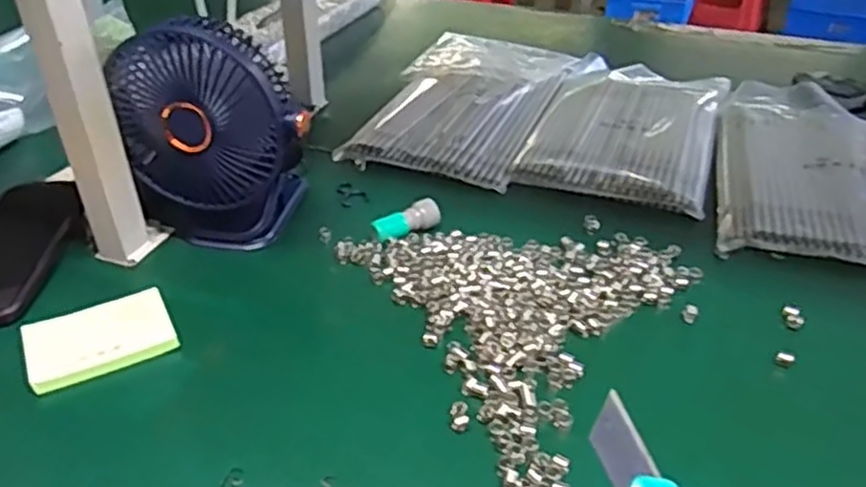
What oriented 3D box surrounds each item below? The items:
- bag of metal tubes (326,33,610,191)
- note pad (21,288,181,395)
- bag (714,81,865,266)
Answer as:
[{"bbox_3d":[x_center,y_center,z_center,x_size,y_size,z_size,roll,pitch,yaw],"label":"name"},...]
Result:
[{"bbox_3d":[0.045,-0.175,0.850,0.200,0.023,0.339,15,38,22],"label":"bag of metal tubes"},{"bbox_3d":[-0.237,0.067,0.527,0.095,0.015,0.069,-18,38,-22],"label":"note pad"},{"bbox_3d":[0.379,-0.085,0.735,0.179,0.018,0.341,9,36,15],"label":"bag"}]

